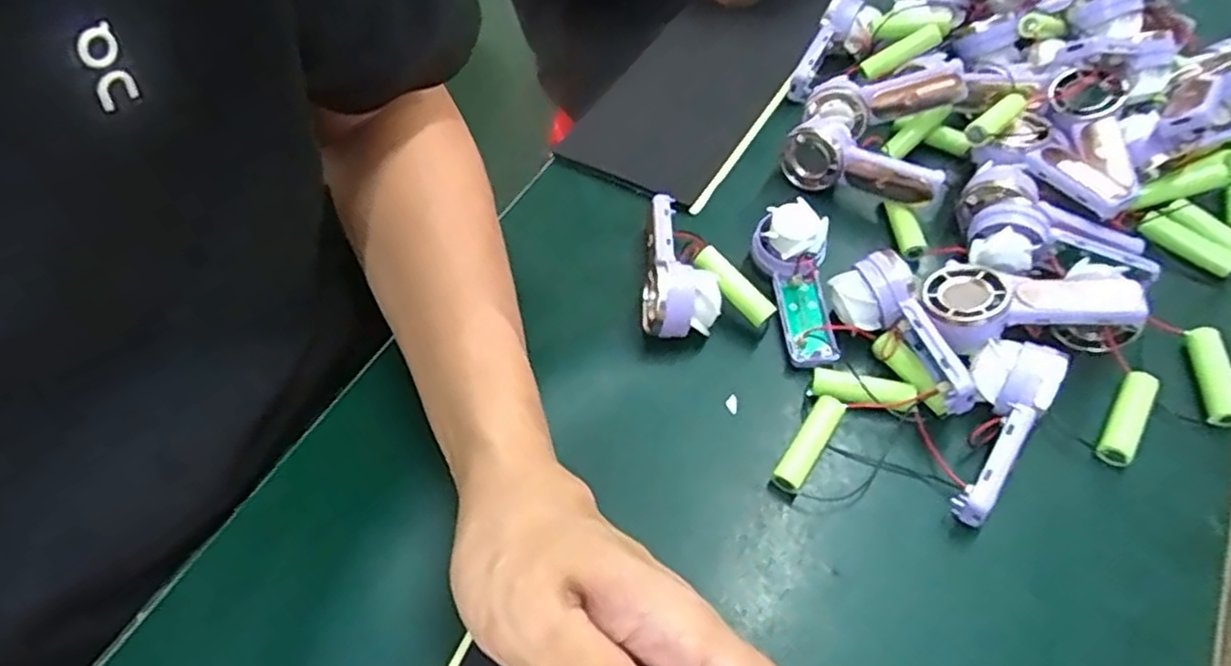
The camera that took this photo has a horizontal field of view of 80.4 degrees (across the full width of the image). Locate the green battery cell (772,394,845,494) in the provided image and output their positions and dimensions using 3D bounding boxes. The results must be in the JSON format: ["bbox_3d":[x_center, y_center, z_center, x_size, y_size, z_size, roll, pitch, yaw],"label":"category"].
[{"bbox_3d":[0.093,0.054,0.352,0.014,0.014,0.051,29,61,20],"label":"green battery cell"}]

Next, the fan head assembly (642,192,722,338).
[{"bbox_3d":[0.034,-0.039,0.401,0.039,0.046,0.091,-2,56,1],"label":"fan head assembly"}]

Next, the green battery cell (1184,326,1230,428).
[{"bbox_3d":[0.297,0.021,0.362,0.014,0.015,0.054,3,56,4],"label":"green battery cell"}]

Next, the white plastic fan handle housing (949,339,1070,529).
[{"bbox_3d":[0.175,0.042,0.342,0.035,0.039,0.088,30,62,20],"label":"white plastic fan handle housing"}]

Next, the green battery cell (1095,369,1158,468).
[{"bbox_3d":[0.248,0.041,0.353,0.014,0.012,0.052,30,62,21],"label":"green battery cell"}]

